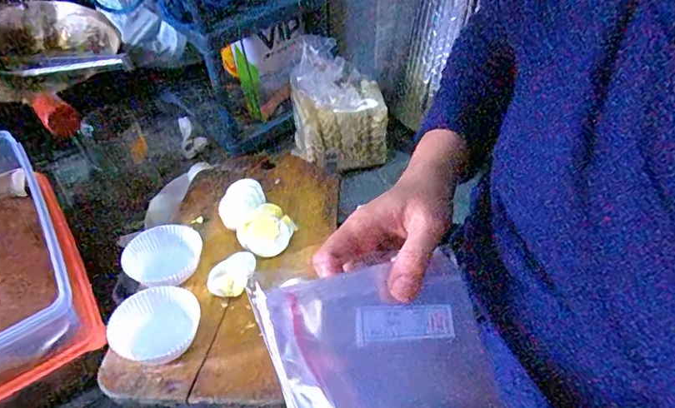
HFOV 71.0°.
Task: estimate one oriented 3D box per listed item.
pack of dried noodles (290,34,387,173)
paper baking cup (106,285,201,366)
[{"bbox_3d":[0.002,-0.140,0.683,0.130,0.161,0.102,-14,51,-14],"label":"pack of dried noodles"},{"bbox_3d":[-0.148,0.098,0.388,0.062,0.019,0.069,24,52,18],"label":"paper baking cup"}]

